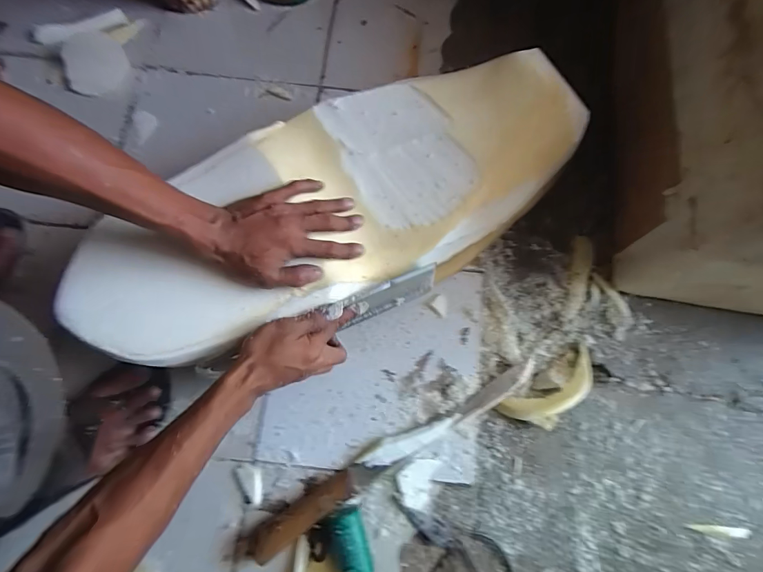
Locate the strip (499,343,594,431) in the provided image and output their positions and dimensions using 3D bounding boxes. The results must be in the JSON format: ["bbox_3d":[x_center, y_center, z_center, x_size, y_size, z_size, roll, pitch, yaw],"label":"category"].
[{"bbox_3d":[0.244,0.149,0.555,0.154,0.034,0.061,-32,78,-9],"label":"strip"}]

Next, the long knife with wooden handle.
[{"bbox_3d":[0.026,0.220,0.525,0.433,0.025,0.043,-30,78,-9],"label":"long knife with wooden handle"}]

